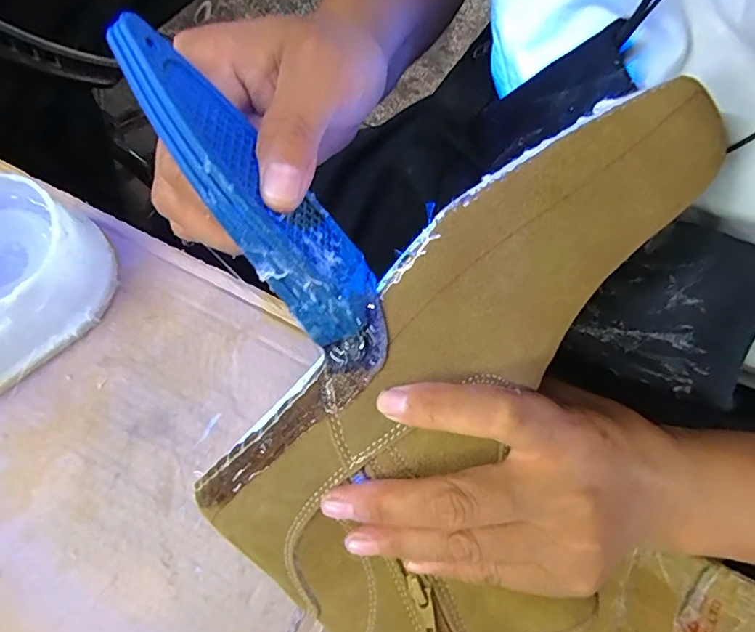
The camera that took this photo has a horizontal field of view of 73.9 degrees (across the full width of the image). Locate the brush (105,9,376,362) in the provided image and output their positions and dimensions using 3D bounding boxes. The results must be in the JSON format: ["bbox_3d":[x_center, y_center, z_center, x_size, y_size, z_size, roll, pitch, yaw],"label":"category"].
[{"bbox_3d":[-0.041,-0.041,0.178,0.126,0.019,0.035,52,48,-22],"label":"brush"}]

